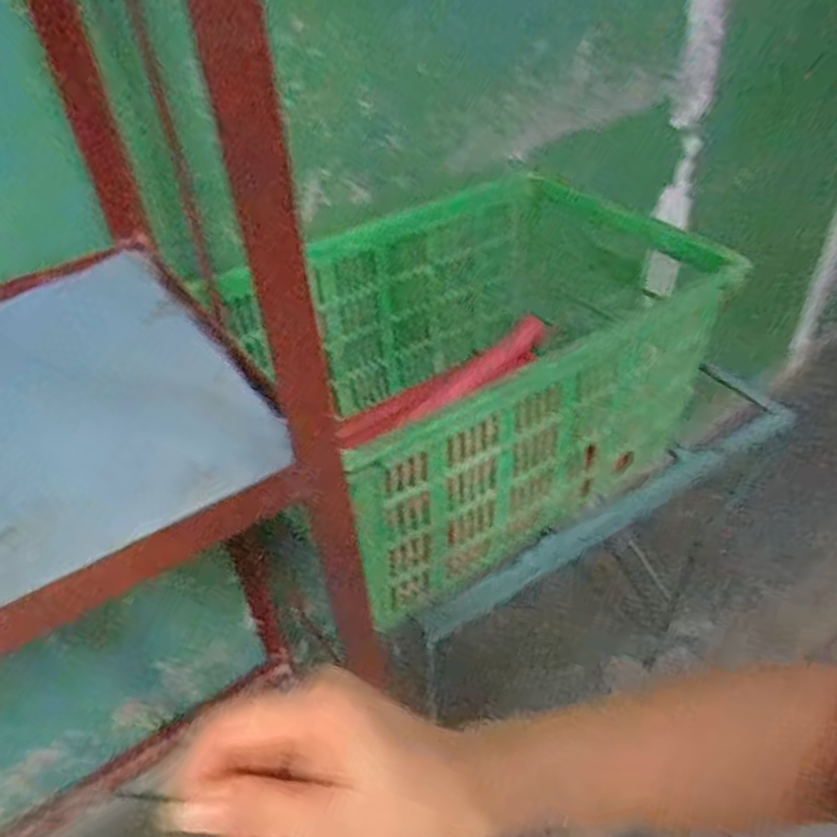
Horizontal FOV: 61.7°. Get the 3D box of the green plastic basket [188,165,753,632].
[{"bbox_3d":[0.099,-0.079,1.061,0.688,0.322,0.419,-28,45,-25],"label":"green plastic basket"}]

